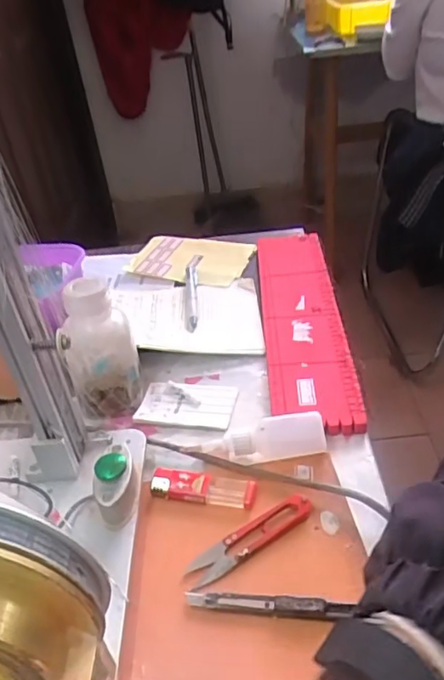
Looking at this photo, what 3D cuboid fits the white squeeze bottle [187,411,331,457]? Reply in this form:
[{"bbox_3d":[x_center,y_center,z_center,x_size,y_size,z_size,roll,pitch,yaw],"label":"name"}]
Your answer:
[{"bbox_3d":[0.031,0.079,0.460,0.105,0.026,0.026,-6,36,1],"label":"white squeeze bottle"}]

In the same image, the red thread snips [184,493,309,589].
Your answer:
[{"bbox_3d":[0.020,0.142,0.401,0.101,0.015,0.022,-23,40,-21],"label":"red thread snips"}]

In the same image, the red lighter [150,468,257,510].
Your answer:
[{"bbox_3d":[-0.015,0.116,0.439,0.081,0.010,0.023,3,37,13],"label":"red lighter"}]

